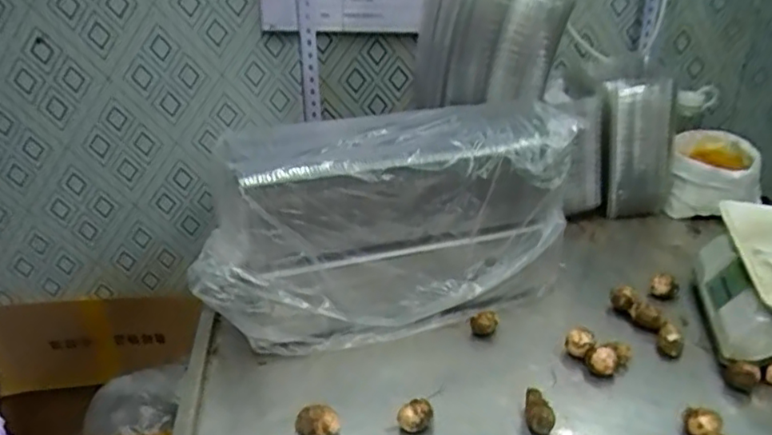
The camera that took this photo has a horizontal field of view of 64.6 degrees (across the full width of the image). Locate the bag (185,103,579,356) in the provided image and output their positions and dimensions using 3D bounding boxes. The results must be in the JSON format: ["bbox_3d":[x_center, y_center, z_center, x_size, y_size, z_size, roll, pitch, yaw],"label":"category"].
[{"bbox_3d":[0.005,0.024,0.865,0.509,0.286,0.205,-5,29,-7],"label":"bag"}]

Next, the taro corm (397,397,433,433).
[{"bbox_3d":[0.034,0.238,0.718,0.038,0.039,0.030,-24,36,-35],"label":"taro corm"}]

